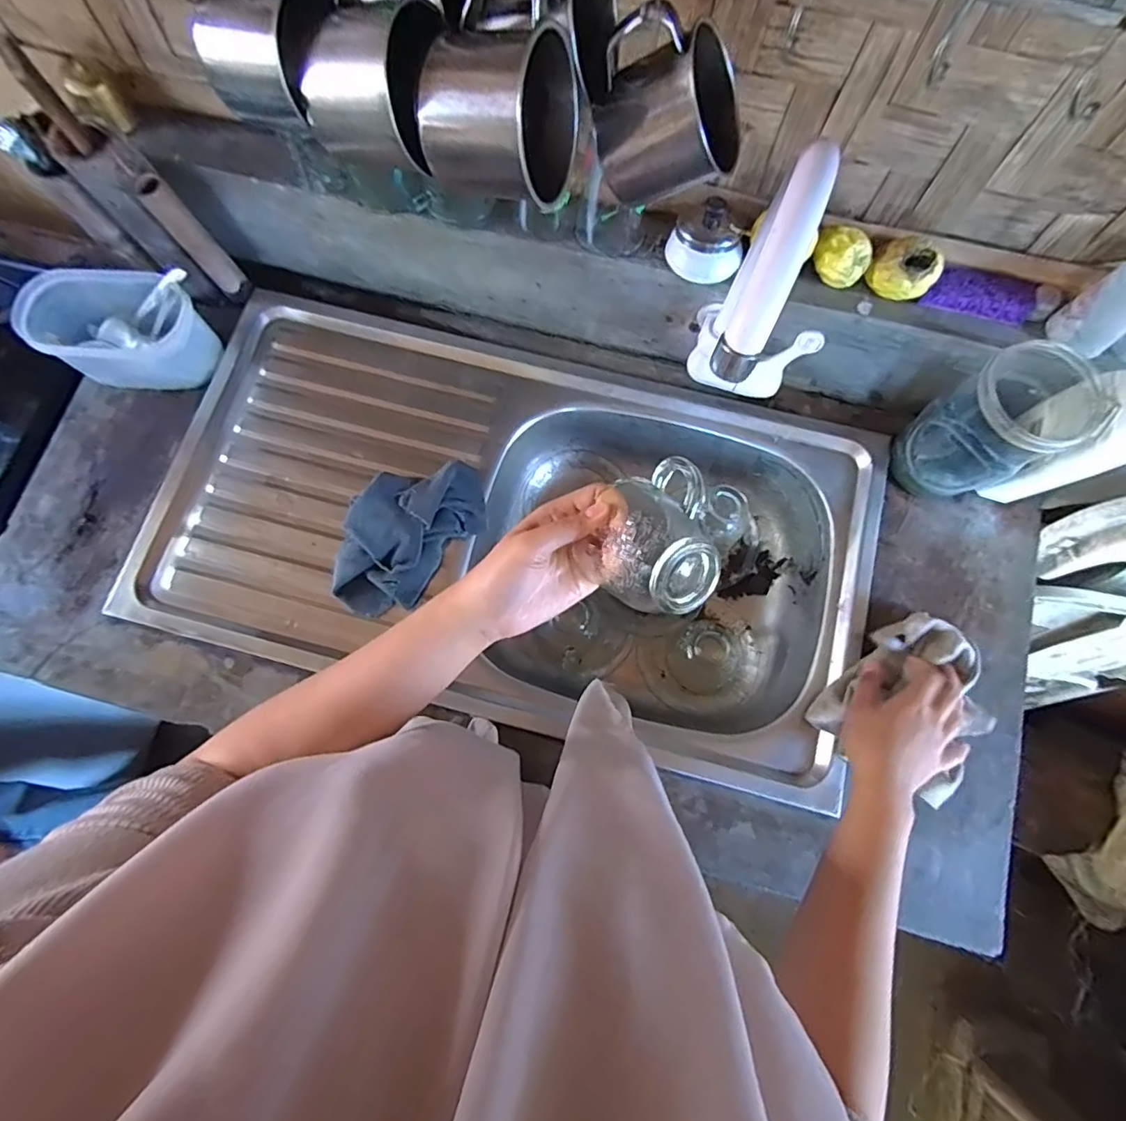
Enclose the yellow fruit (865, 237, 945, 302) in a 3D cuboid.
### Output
[{"bbox_3d":[0.310,-0.264,0.493,0.055,0.035,0.044,40,81,7],"label":"yellow fruit"}]

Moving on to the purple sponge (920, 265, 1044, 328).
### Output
[{"bbox_3d":[0.384,-0.241,0.500,0.091,0.017,0.039,18,79,3],"label":"purple sponge"}]

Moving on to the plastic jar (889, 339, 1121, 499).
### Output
[{"bbox_3d":[0.419,-0.128,0.526,0.121,0.147,0.097,-24,80,-5],"label":"plastic jar"}]

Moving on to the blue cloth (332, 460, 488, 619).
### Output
[{"bbox_3d":[-0.164,-0.029,0.569,0.108,0.052,0.185,39,81,7],"label":"blue cloth"}]

